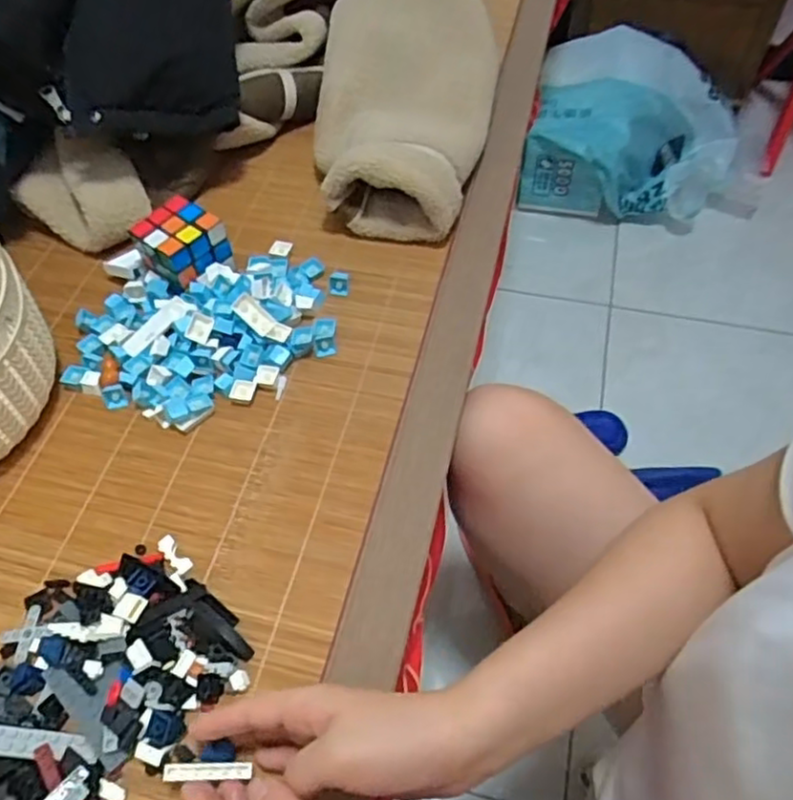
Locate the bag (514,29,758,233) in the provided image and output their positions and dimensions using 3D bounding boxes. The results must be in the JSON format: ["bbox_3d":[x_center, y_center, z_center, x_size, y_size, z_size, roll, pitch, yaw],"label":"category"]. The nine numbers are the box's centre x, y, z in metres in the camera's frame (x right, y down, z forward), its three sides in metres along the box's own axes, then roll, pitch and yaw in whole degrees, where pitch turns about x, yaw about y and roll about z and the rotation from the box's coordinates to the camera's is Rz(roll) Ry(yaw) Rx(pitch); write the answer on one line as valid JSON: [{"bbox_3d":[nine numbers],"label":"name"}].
[{"bbox_3d":[0.484,-0.513,1.276,0.427,0.199,0.334,13,57,10],"label":"bag"}]

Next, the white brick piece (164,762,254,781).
[{"bbox_3d":[-0.107,0.211,0.378,0.048,0.004,0.009,9,53,-17],"label":"white brick piece"}]

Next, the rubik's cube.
[{"bbox_3d":[-0.190,-0.137,0.598,0.066,0.061,0.058,30,62,21],"label":"rubik's cube"}]

